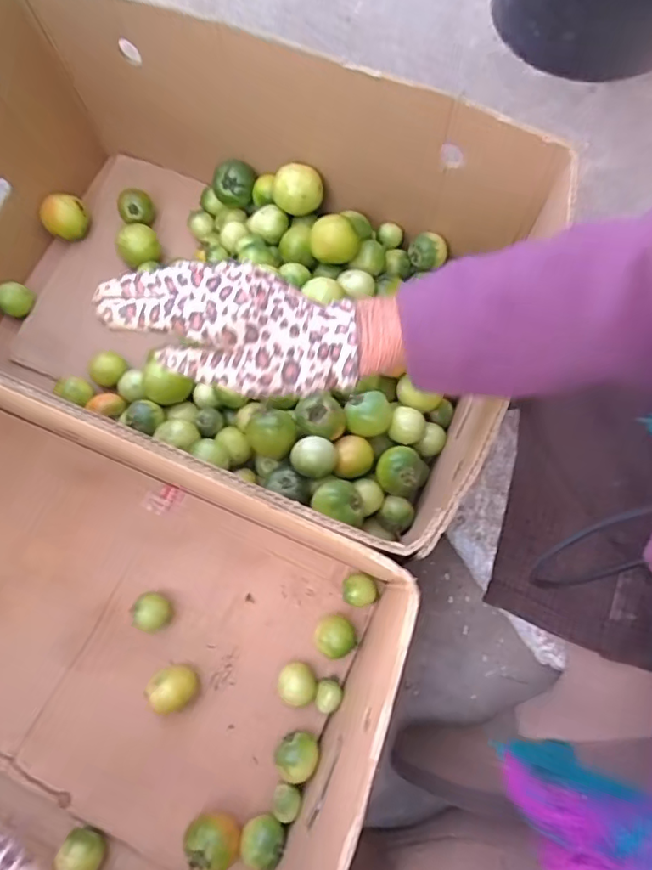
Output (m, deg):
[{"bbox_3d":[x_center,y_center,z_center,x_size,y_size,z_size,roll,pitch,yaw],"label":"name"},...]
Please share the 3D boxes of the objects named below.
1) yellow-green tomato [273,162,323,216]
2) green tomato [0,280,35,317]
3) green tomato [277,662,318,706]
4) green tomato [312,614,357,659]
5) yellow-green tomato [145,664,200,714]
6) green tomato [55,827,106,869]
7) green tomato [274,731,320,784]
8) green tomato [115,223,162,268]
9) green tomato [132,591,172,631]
[{"bbox_3d":[-0.029,-0.252,0.560,0.051,0.041,0.040,-4,74,0],"label":"yellow-green tomato"},{"bbox_3d":[-0.347,-0.151,0.611,0.029,0.034,0.036,40,78,11],"label":"green tomato"},{"bbox_3d":[-0.025,0.222,0.491,0.034,0.032,0.033,0,74,1],"label":"green tomato"},{"bbox_3d":[0.008,0.183,0.500,0.035,0.032,0.035,0,74,1],"label":"green tomato"},{"bbox_3d":[-0.136,0.227,0.493,0.042,0.029,0.035,-26,75,-6],"label":"yellow-green tomato"},{"bbox_3d":[-0.205,0.352,0.462,0.036,0.032,0.028,33,77,10],"label":"green tomato"},{"bbox_3d":[-0.024,0.277,0.477,0.038,0.034,0.034,-42,77,-10],"label":"green tomato"},{"bbox_3d":[-0.207,-0.207,0.616,0.047,0.041,0.042,-28,75,-7],"label":"green tomato"},{"bbox_3d":[-0.162,0.167,0.517,0.033,0.028,0.034,0,74,1],"label":"green tomato"}]

